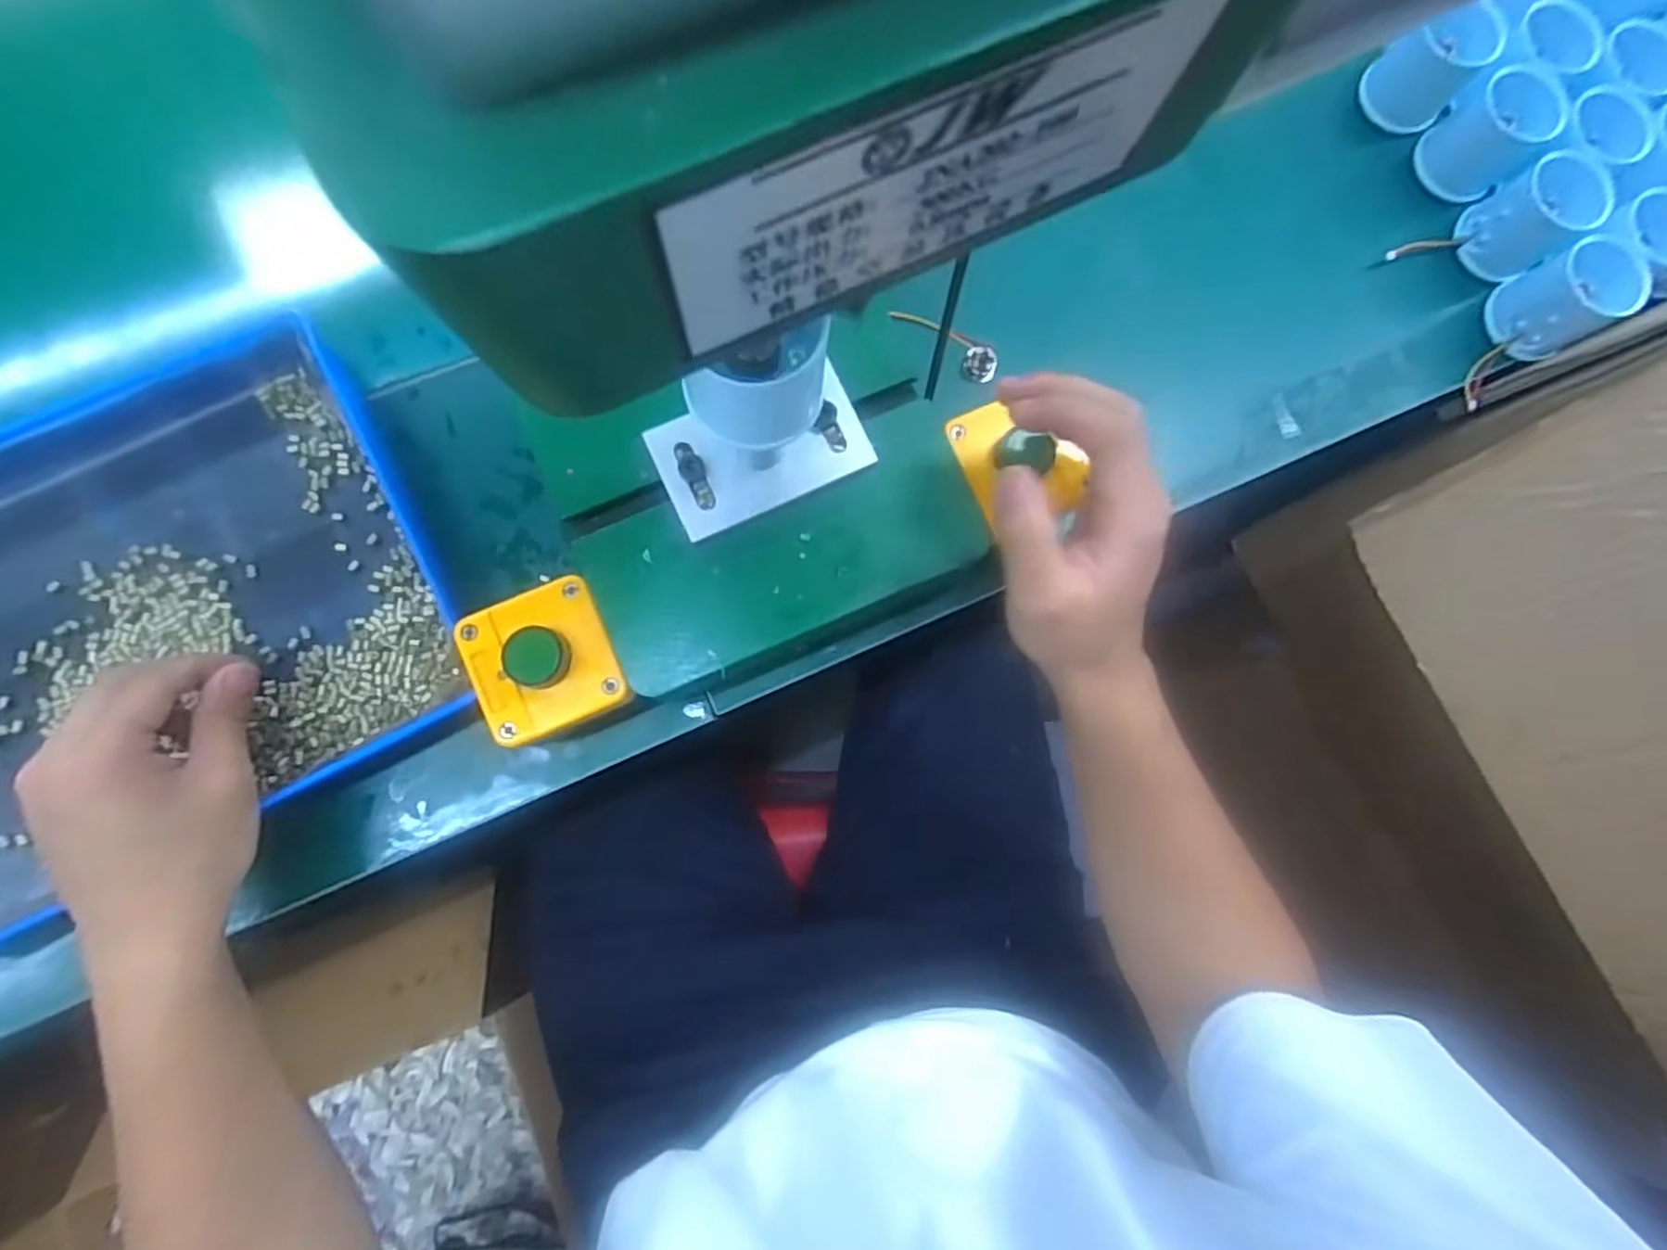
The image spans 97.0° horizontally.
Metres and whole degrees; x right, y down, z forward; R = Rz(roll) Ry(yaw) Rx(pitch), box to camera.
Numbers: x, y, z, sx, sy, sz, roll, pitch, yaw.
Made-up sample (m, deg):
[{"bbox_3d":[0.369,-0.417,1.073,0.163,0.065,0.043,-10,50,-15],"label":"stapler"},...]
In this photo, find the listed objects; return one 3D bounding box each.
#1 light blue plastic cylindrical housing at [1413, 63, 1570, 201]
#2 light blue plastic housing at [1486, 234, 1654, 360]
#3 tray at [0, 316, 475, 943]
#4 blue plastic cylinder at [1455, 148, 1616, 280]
[{"bbox_3d":[0.417,-0.311,0.472,0.058,0.057,0.055,1,81,-3],"label":"light blue plastic cylindrical housing"},{"bbox_3d":[0.448,-0.200,0.452,0.050,0.057,0.052,1,81,-3],"label":"light blue plastic housing"},{"bbox_3d":[-0.374,-0.002,0.377,0.316,0.043,0.253,-26,83,-7],"label":"tray"},{"bbox_3d":[0.434,-0.252,0.461,0.059,0.052,0.055,-32,84,-8],"label":"blue plastic cylinder"}]

